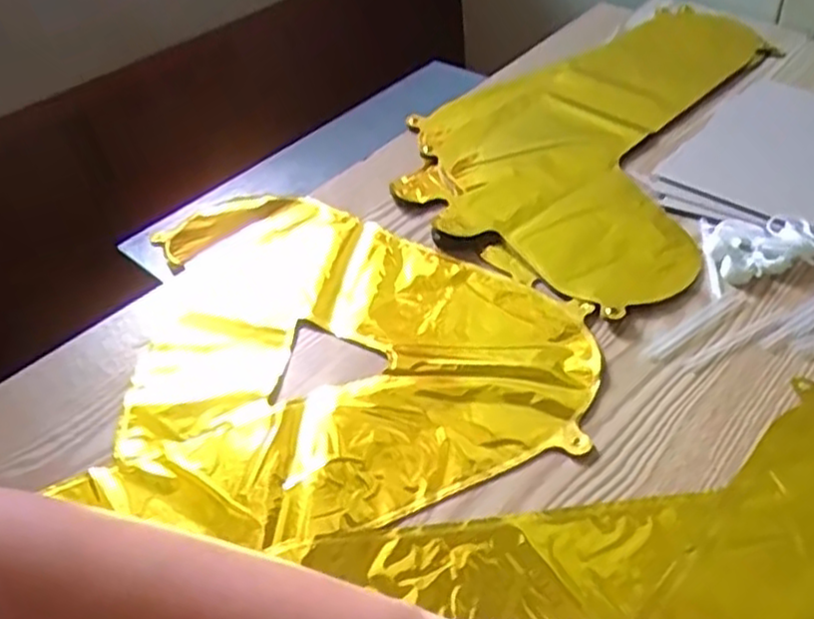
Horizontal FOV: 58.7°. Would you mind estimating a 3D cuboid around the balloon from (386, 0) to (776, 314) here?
[{"bbox_3d":[0.142,-0.161,0.622,0.245,0.020,0.409,14,46,22],"label":"balloon"}]

